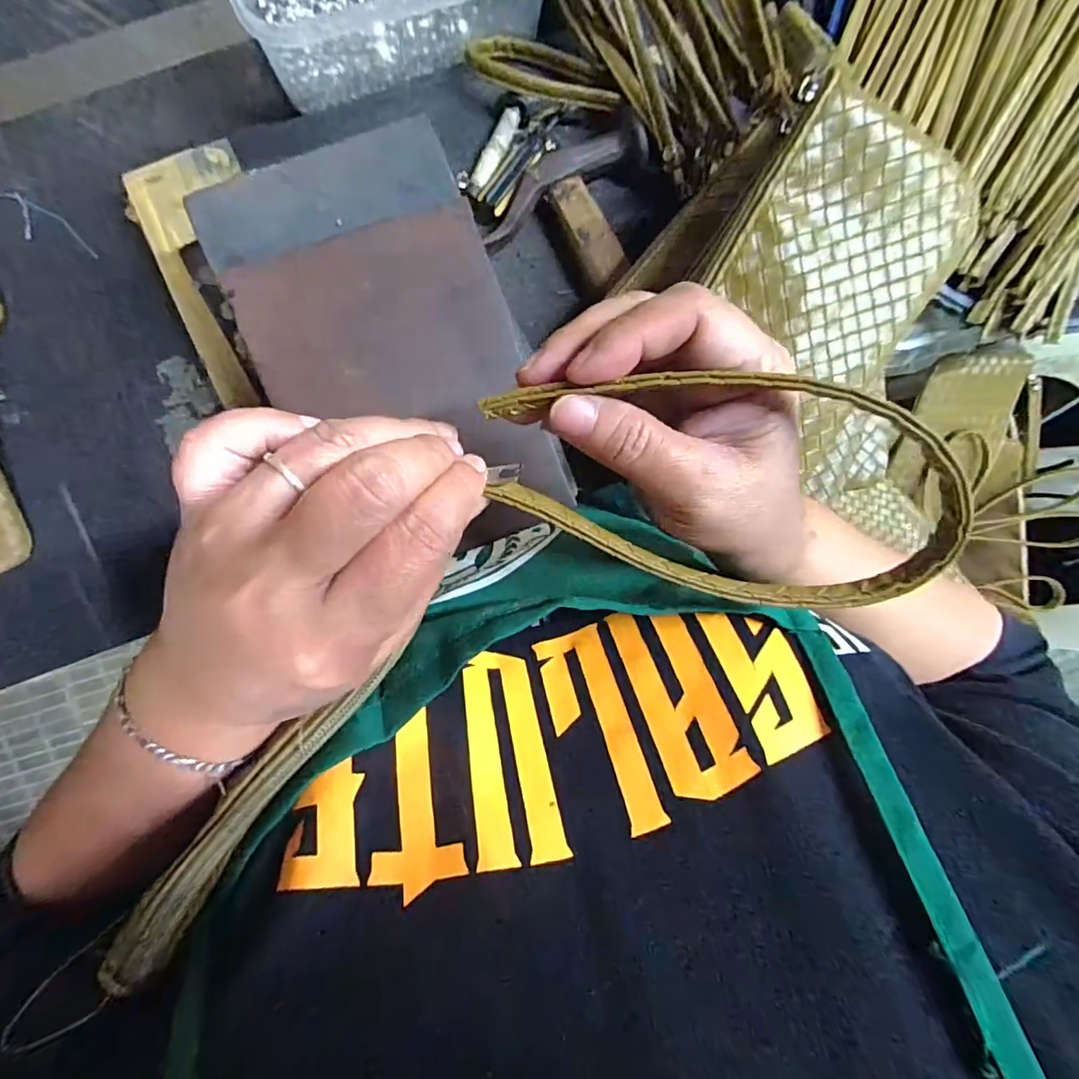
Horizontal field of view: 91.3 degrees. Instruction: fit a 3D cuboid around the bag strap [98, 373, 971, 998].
[{"bbox_3d":[-0.023,0.032,0.165,0.288,0.030,0.111,-32,97,4],"label":"bag strap"}]

